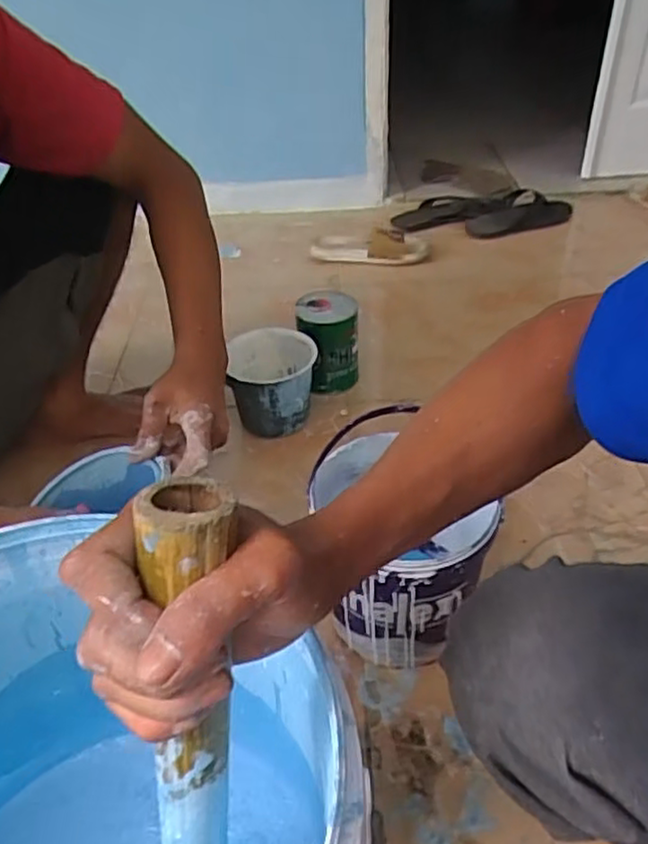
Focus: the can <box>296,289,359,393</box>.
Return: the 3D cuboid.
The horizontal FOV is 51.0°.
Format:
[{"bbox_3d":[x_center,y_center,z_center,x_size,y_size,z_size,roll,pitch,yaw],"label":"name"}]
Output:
[{"bbox_3d":[0.006,-0.124,1.116,0.098,0.141,0.110,-5,40,-4],"label":"can"}]

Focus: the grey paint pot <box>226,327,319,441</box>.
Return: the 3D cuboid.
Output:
[{"bbox_3d":[-0.077,-0.057,1.047,0.135,0.123,0.127,-7,40,-6],"label":"grey paint pot"}]

